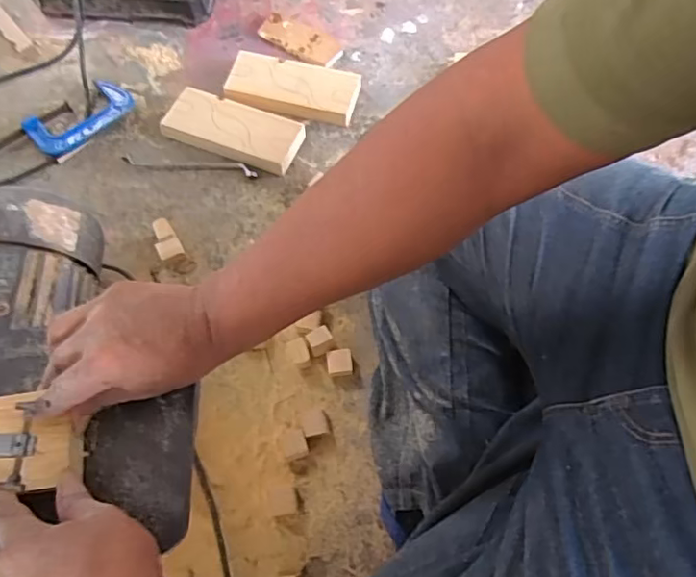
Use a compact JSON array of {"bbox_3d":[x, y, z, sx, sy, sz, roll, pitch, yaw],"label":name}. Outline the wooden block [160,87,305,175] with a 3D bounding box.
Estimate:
[{"bbox_3d":[-0.151,-0.212,0.766,0.180,0.031,0.083,17,67,8],"label":"wooden block"}]

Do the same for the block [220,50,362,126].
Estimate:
[{"bbox_3d":[-0.076,-0.279,0.797,0.177,0.026,0.083,16,67,7],"label":"block"}]

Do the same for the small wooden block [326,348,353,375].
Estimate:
[{"bbox_3d":[-0.009,0.084,0.646,0.029,0.020,0.029,-6,66,-2],"label":"small wooden block"}]

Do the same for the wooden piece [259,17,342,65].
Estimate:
[{"bbox_3d":[-0.074,-0.368,0.850,0.123,0.011,0.055,23,68,10],"label":"wooden piece"}]

